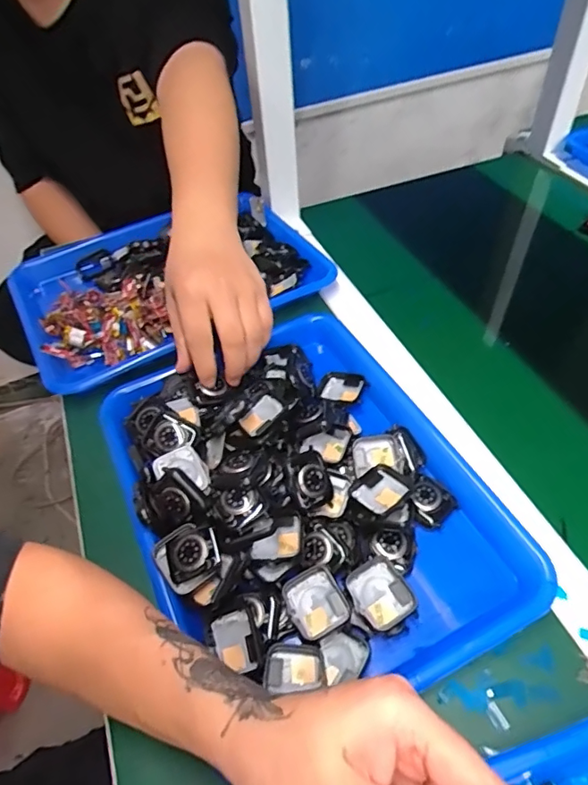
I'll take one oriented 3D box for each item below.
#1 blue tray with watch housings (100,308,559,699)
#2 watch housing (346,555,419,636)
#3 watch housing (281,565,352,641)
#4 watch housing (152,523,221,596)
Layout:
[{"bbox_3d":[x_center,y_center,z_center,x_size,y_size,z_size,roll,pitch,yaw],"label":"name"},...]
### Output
[{"bbox_3d":[0.006,0.070,0.405,0.251,0.056,0.324,-23,51,-14],"label":"blue tray with watch housings"},{"bbox_3d":[0.060,0.138,0.342,0.039,0.009,0.045,-26,52,-16],"label":"watch housing"},{"bbox_3d":[0.015,0.142,0.343,0.038,0.006,0.041,-22,51,-13],"label":"watch housing"},{"bbox_3d":[-0.074,0.114,0.353,0.043,0.014,0.041,-26,52,-16],"label":"watch housing"}]

